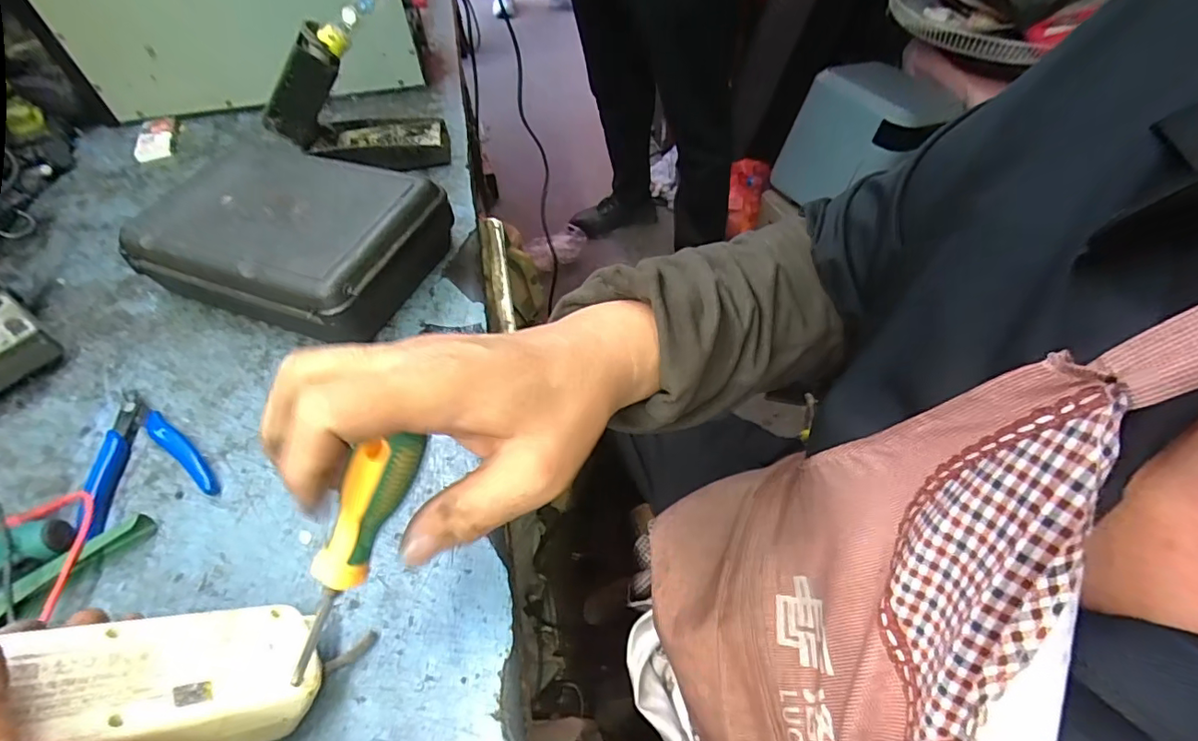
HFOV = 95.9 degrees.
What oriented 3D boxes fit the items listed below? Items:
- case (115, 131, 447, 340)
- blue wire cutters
[{"bbox_3d":[-0.265,-0.113,0.473,0.233,0.073,0.156,16,54,14],"label":"case"},{"bbox_3d":[-0.319,0.051,0.377,0.069,0.018,0.126,-29,56,-19],"label":"blue wire cutters"}]

